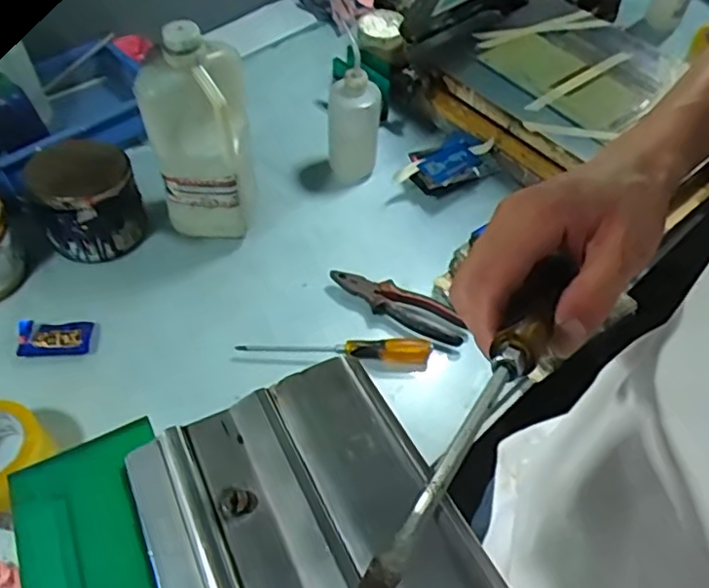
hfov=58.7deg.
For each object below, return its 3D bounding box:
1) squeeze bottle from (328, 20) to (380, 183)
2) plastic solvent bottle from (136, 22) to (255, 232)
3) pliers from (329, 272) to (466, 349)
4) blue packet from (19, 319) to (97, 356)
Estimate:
[{"bbox_3d":[0.000,-0.270,0.930,0.074,0.193,0.083,1,53,-2],"label":"squeeze bottle"},{"bbox_3d":[-0.195,-0.195,0.810,0.122,0.277,0.095,-8,54,-8],"label":"plastic solvent bottle"},{"bbox_3d":[0.054,0.011,0.831,0.191,0.017,0.047,23,55,15],"label":"pliers"},{"bbox_3d":[-0.376,0.054,0.803,0.096,0.018,0.044,-3,53,-5],"label":"blue packet"}]

